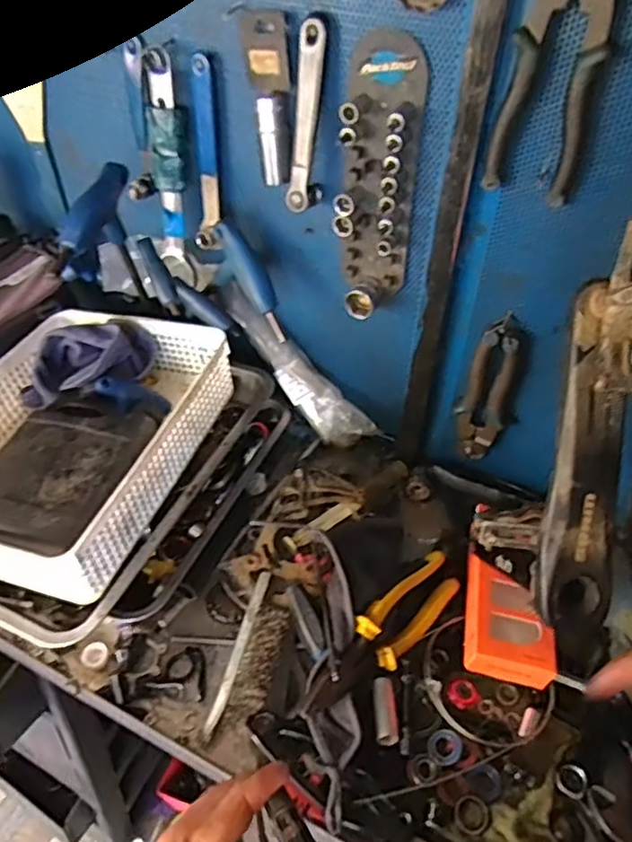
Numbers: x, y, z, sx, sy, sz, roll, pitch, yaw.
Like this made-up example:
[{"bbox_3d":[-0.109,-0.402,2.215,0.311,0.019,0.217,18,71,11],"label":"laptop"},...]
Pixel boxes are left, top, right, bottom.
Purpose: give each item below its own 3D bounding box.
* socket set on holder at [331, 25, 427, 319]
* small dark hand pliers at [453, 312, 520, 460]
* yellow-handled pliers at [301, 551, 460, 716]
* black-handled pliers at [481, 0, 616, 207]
[{"bbox_3d":[0.055,-0.215,0.605,0.072,0.246,0.032,19,47,17],"label":"socket set on holder"},{"bbox_3d":[0.184,-0.027,0.696,0.026,0.187,0.048,-34,55,-31],"label":"small dark hand pliers"},{"bbox_3d":[0.064,0.208,0.621,0.209,0.031,0.061,-35,97,-30],"label":"yellow-handled pliers"},{"bbox_3d":[0.180,-0.258,0.485,0.072,0.176,0.026,14,46,12],"label":"black-handled pliers"}]

